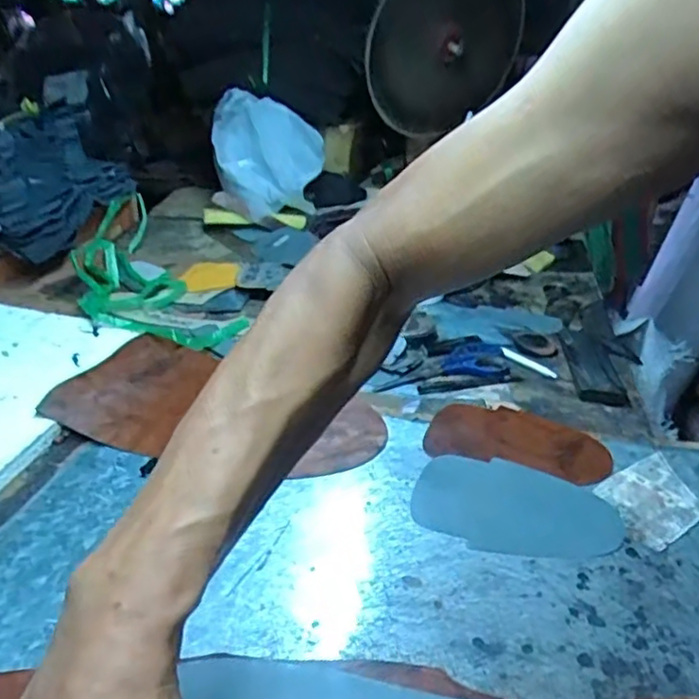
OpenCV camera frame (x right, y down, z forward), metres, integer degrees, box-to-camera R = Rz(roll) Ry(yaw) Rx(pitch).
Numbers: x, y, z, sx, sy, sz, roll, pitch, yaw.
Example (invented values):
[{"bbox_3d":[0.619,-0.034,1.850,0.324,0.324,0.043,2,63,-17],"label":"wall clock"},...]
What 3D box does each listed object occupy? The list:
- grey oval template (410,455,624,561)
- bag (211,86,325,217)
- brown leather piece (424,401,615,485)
[{"bbox_3d":[0.136,0.131,0.522,0.161,0.005,0.105,9,30,16],"label":"grey oval template"},{"bbox_3d":[-0.165,-0.374,1.217,0.223,0.236,0.065,9,0,-2],"label":"bag"},{"bbox_3d":[0.158,0.084,0.599,0.162,0.006,0.089,8,34,18],"label":"brown leather piece"}]

